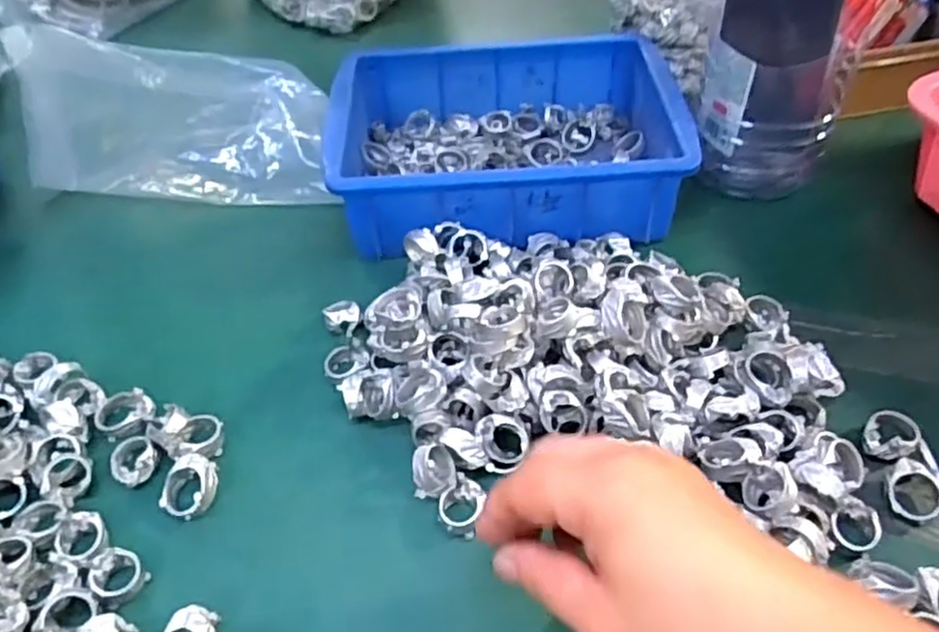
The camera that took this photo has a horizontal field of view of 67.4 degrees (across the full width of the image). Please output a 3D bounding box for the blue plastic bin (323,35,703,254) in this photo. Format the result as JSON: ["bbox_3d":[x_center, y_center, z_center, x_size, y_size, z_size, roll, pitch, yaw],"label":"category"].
[{"bbox_3d":[0.024,-0.131,0.523,0.243,0.066,0.174,-2,50,1],"label":"blue plastic bin"}]

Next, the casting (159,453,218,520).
[{"bbox_3d":[-0.149,0.090,0.373,0.028,0.014,0.032,-10,50,-7],"label":"casting"}]

